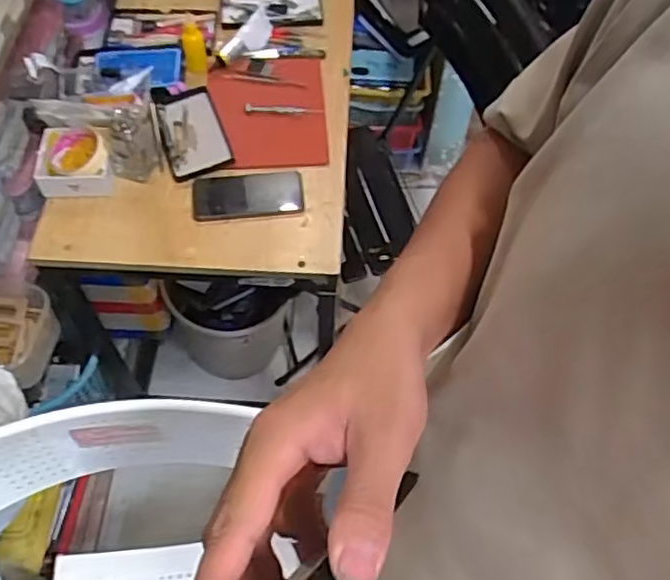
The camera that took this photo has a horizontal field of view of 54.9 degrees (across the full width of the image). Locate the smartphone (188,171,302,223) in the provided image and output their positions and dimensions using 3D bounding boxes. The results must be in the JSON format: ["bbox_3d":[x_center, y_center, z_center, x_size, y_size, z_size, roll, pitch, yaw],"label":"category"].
[{"bbox_3d":[-0.135,-0.148,0.995,0.167,0.013,0.079,-5,59,-5],"label":"smartphone"}]

